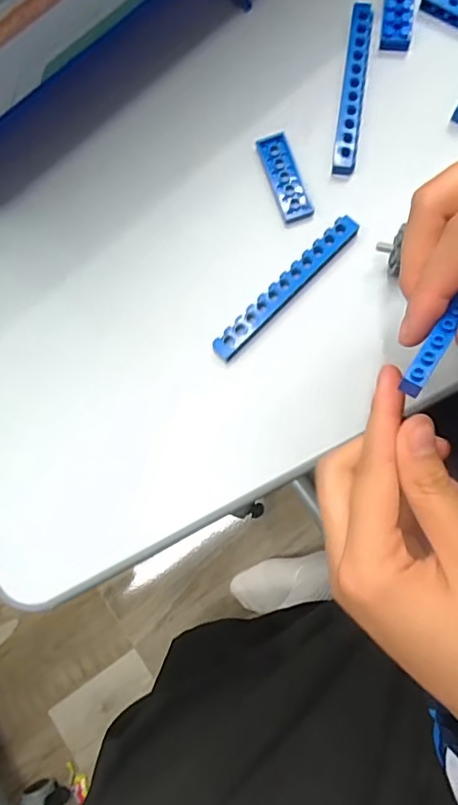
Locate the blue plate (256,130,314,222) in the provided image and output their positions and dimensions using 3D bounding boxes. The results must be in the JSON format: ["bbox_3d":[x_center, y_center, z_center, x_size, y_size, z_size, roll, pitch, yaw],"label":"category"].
[{"bbox_3d":[0.029,-0.119,0.281,0.016,0.005,0.049,-19,80,1],"label":"blue plate"}]

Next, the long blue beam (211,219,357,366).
[{"bbox_3d":[0.028,-0.058,0.271,0.012,0.010,0.094,44,86,10],"label":"long blue beam"}]

